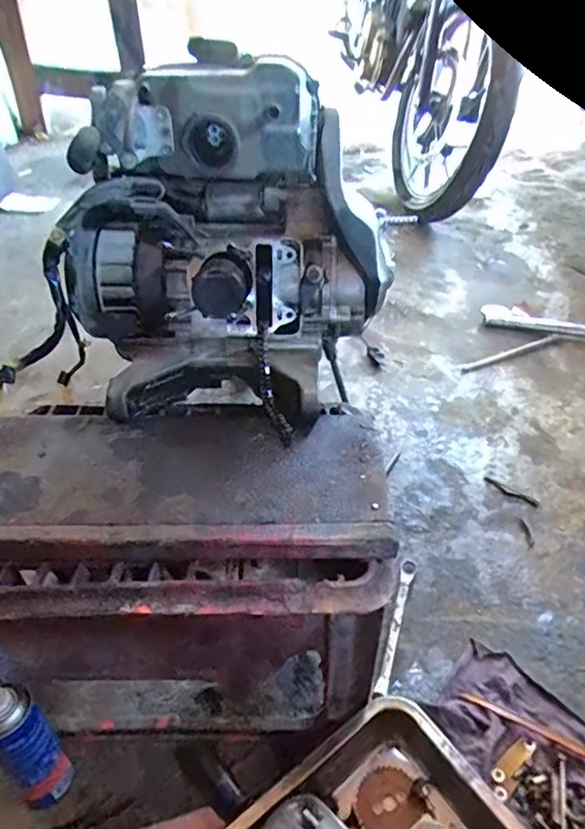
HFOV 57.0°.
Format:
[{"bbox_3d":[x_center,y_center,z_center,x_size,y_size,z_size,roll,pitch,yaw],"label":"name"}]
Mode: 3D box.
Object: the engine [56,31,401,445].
[{"bbox_3d":[-0.071,-0.177,0.573,0.325,0.277,0.298,15,45,16],"label":"engine"}]

